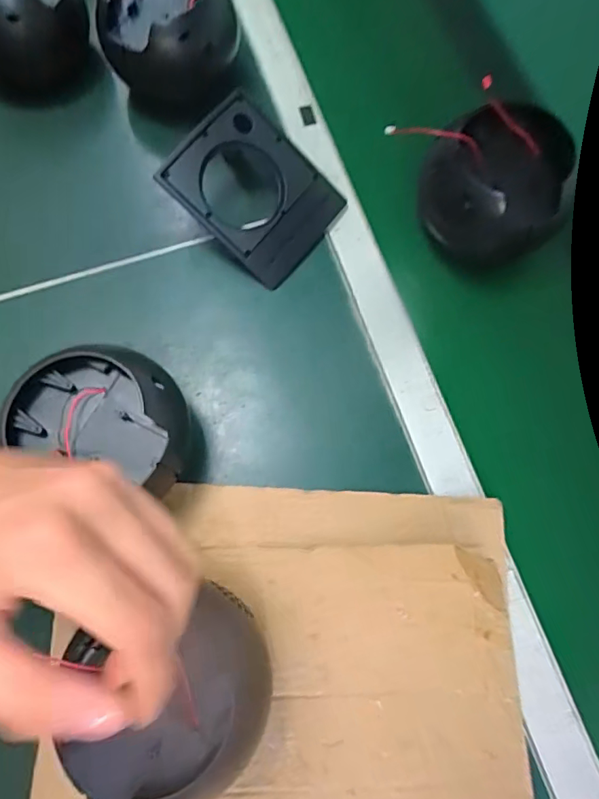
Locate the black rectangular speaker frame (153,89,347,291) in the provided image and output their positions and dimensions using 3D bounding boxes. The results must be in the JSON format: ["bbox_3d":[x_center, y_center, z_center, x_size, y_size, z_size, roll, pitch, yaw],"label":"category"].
[{"bbox_3d":[-0.040,-0.188,0.462,0.132,0.073,0.113,34,76,9],"label":"black rectangular speaker frame"}]

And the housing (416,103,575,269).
[{"bbox_3d":[0.163,-0.180,0.439,0.111,0.104,0.083,4,73,1],"label":"housing"}]

